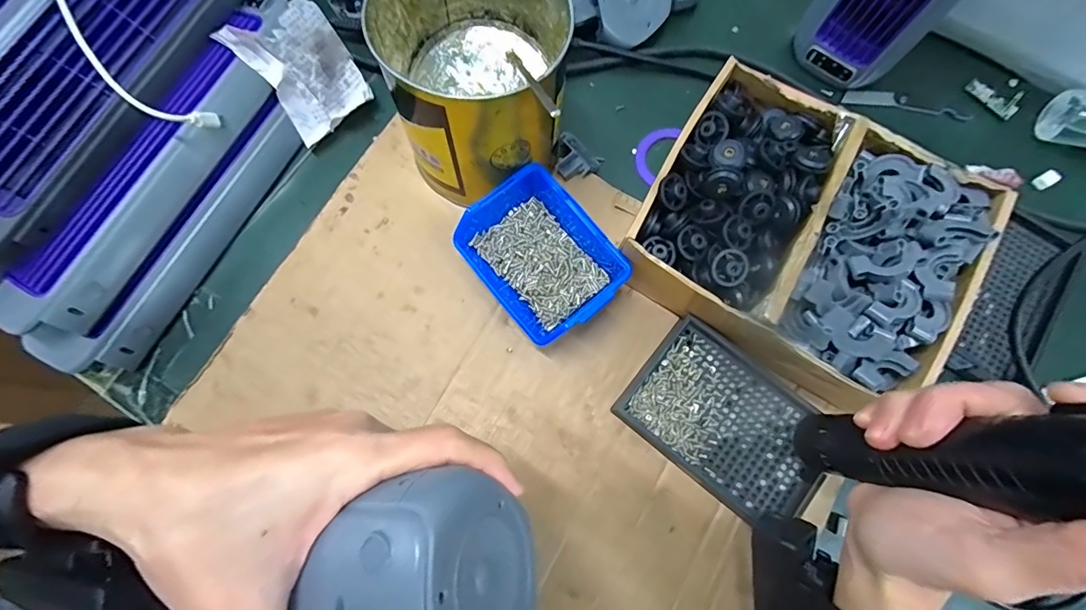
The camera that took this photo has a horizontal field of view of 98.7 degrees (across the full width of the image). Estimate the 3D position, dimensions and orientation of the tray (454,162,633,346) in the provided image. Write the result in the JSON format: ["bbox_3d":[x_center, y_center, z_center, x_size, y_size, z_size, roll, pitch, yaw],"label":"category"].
[{"bbox_3d":[0.000,-0.034,0.340,0.088,0.041,0.112,-39,80,-9],"label":"tray"}]

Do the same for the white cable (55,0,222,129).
[{"bbox_3d":[-0.295,-0.187,0.291,0.037,0.044,0.187,-40,118,-7],"label":"white cable"}]

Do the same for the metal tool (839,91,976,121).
[{"bbox_3d":[0.324,-0.178,0.414,0.109,0.008,0.013,11,77,1],"label":"metal tool"}]

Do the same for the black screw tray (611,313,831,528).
[{"bbox_3d":[0.129,0.081,0.330,0.131,0.018,0.092,39,79,8],"label":"black screw tray"}]

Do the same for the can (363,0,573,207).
[{"bbox_3d":[-0.044,-0.151,0.329,0.124,0.105,0.134,13,77,2],"label":"can"}]

